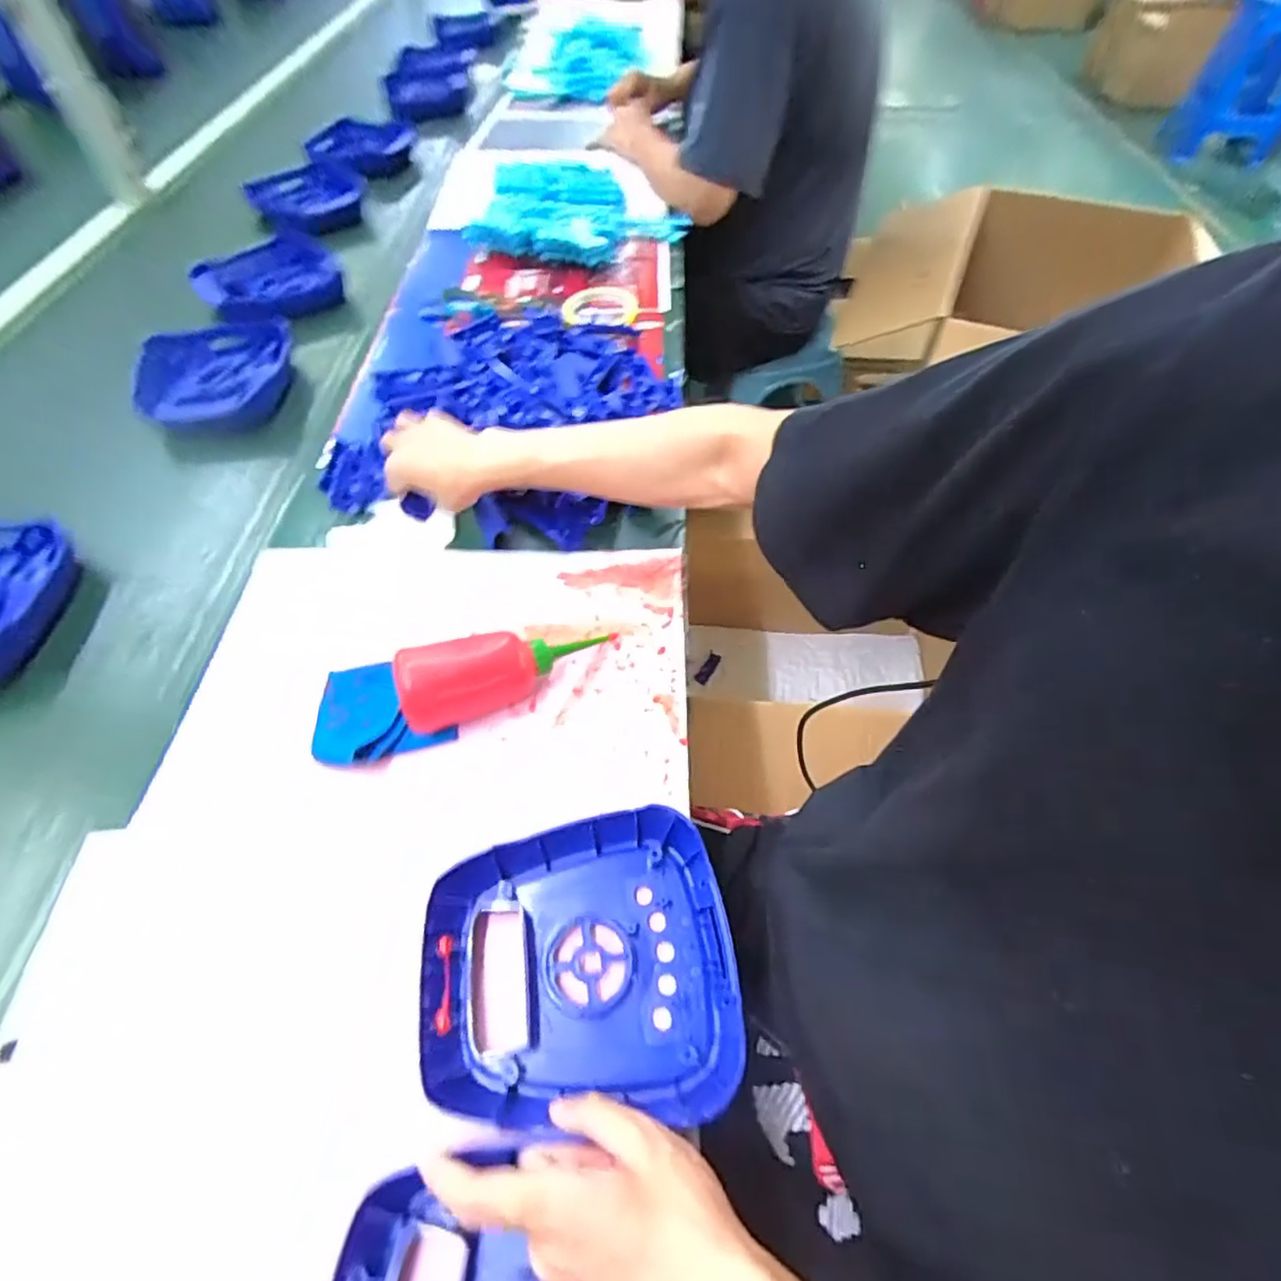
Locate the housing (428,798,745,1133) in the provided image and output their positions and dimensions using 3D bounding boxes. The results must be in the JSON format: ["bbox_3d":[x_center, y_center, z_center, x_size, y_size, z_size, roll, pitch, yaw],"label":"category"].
[{"bbox_3d":[-0.036,0.192,0.385,0.179,0.046,0.164,-1,55,-1],"label":"housing"}]

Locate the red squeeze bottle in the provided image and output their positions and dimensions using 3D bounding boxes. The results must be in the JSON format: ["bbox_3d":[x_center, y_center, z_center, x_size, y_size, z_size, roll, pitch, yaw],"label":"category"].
[{"bbox_3d":[-0.108,0.020,0.489,0.159,0.049,0.050,-15,55,-27],"label":"red squeeze bottle"}]

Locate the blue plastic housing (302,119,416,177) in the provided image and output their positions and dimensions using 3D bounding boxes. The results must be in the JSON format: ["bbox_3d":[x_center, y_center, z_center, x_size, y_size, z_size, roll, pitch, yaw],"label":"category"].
[{"bbox_3d":[-0.485,-0.863,1.089,0.174,0.050,0.094,16,57,11],"label":"blue plastic housing"}]

